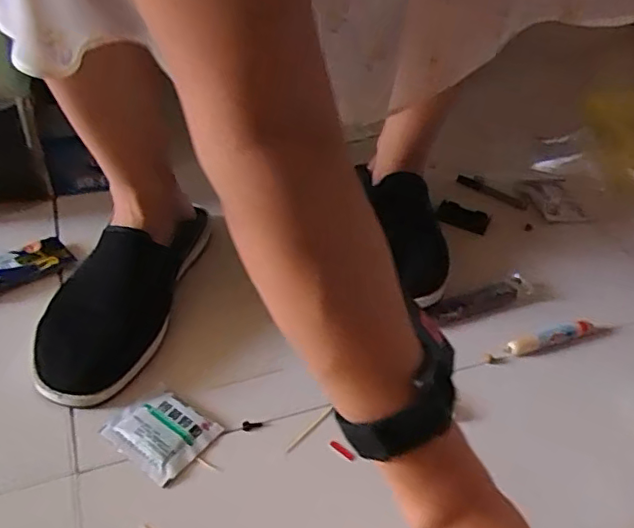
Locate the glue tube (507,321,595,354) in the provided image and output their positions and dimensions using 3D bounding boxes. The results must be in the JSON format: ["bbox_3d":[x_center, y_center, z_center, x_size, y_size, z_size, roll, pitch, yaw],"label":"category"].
[{"bbox_3d":[0.212,0.065,0.516,0.095,0.009,0.015,-11,44,-18],"label":"glue tube"}]

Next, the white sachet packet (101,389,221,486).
[{"bbox_3d":[-0.113,0.120,0.410,0.067,0.005,0.056,28,46,23],"label":"white sachet packet"}]

